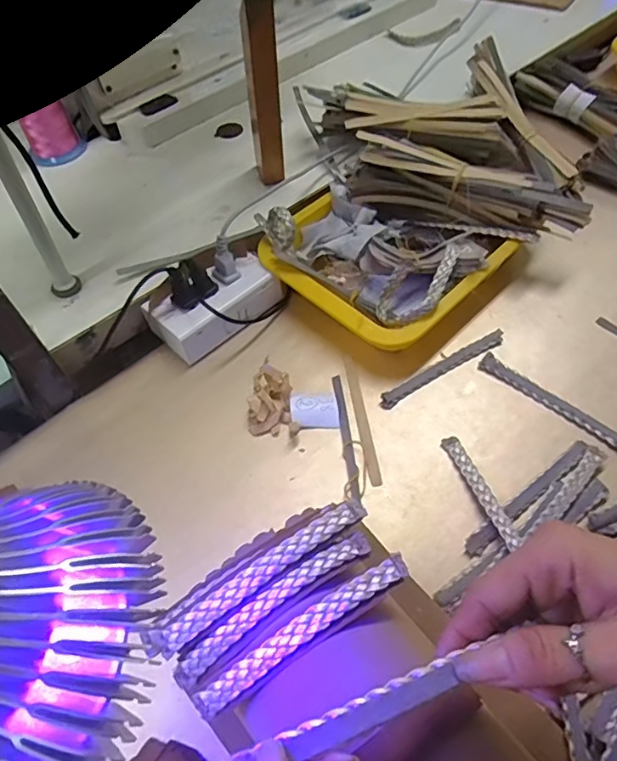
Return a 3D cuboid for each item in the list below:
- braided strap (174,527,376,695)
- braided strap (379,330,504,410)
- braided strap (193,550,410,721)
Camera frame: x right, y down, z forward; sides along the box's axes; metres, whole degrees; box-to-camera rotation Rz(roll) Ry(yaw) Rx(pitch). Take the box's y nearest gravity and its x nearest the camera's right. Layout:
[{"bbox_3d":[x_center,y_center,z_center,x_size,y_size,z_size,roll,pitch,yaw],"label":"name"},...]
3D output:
[{"bbox_3d":[-0.019,0.121,0.293,0.121,0.028,0.013,-31,59,-16],"label":"braided strap"},{"bbox_3d":[0.123,-0.012,0.494,0.137,0.006,0.014,-28,62,-15],"label":"braided strap"},{"bbox_3d":[-0.002,0.131,0.283,0.126,0.025,0.014,-29,59,-16],"label":"braided strap"}]

